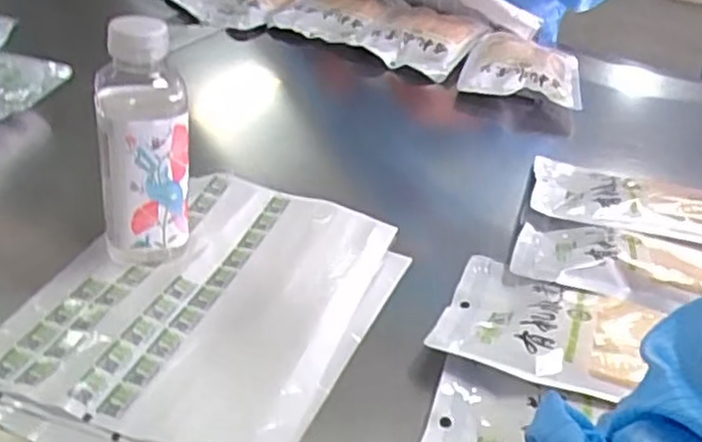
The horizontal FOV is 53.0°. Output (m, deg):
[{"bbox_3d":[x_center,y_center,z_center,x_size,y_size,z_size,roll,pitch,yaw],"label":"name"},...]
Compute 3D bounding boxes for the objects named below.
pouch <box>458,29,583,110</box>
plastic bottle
[{"bbox_3d":[0.243,-0.216,1.000,0.160,0.029,0.230,13,33,7],"label":"pouch"},{"bbox_3d":[-0.151,-0.054,0.516,0.064,0.181,0.055,-7,38,-18],"label":"plastic bottle"}]

